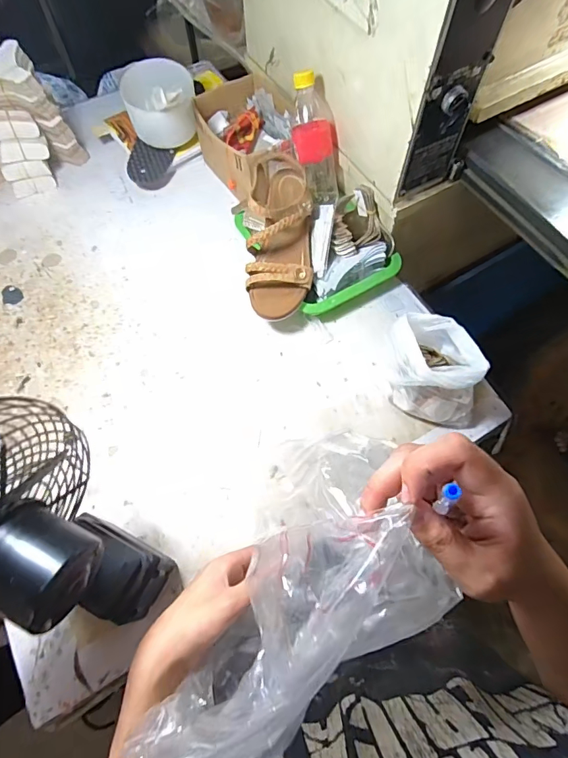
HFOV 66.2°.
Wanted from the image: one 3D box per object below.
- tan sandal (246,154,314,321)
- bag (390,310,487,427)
[{"bbox_3d":[-0.003,-0.218,0.644,0.092,0.078,0.246,4,87,2],"label":"tan sandal"},{"bbox_3d":[0.203,-0.009,0.595,0.100,0.123,0.130,-11,65,-5],"label":"bag"}]

